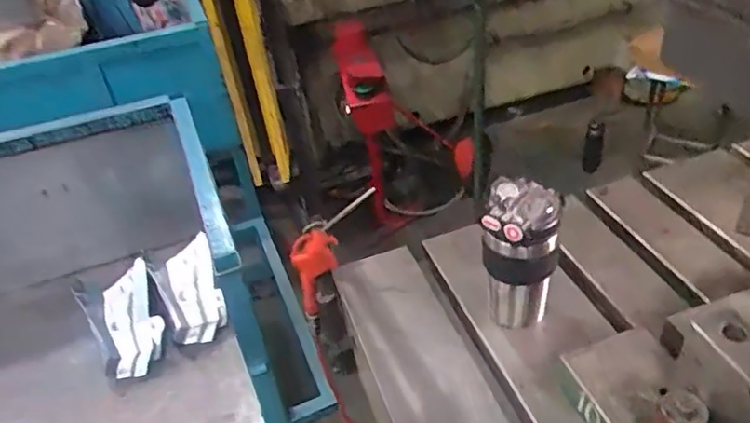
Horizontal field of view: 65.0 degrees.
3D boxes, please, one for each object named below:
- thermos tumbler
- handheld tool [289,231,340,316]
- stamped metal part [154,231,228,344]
[{"bbox_3d":[0.163,0.058,0.672,0.079,0.189,0.072,-4,38,3],"label":"thermos tumbler"},{"bbox_3d":[-0.078,0.080,0.845,0.042,0.119,0.082,28,50,36],"label":"handheld tool"},{"bbox_3d":[-0.375,0.167,1.215,0.117,0.060,0.199,-21,78,-12],"label":"stamped metal part"}]

